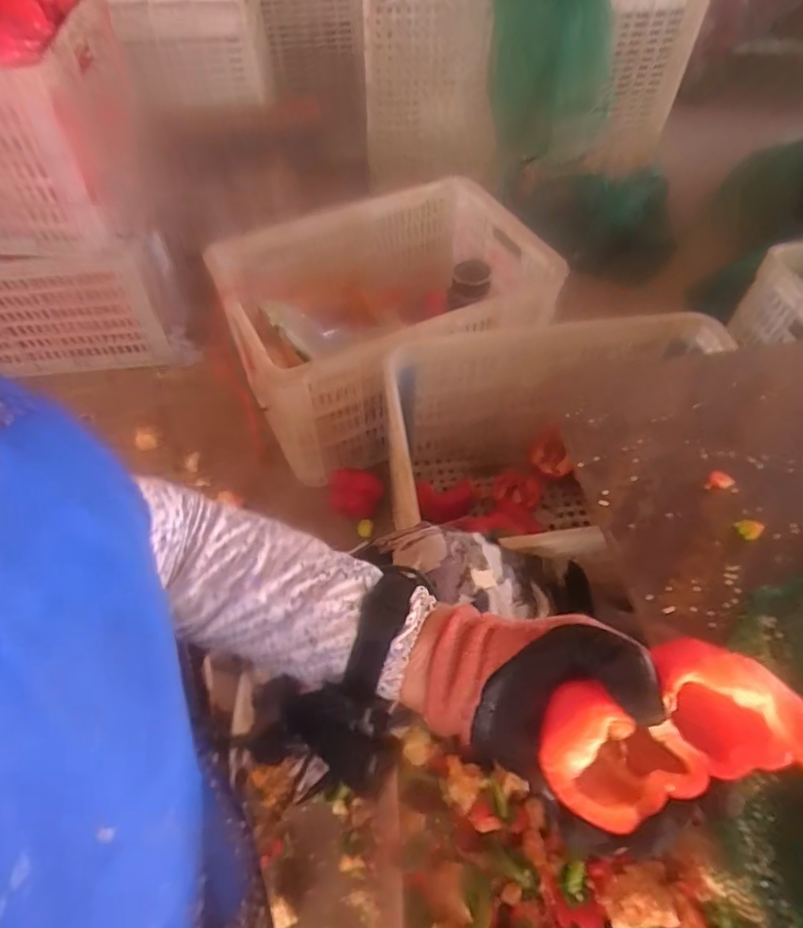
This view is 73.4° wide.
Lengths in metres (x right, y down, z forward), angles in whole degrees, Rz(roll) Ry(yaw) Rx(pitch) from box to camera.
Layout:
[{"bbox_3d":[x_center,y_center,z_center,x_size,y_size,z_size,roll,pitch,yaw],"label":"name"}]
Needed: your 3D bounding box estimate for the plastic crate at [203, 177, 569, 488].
[{"bbox_3d":[-0.002,-0.278,0.999,0.575,0.279,0.416,-19,58,-13],"label":"plastic crate"}]

